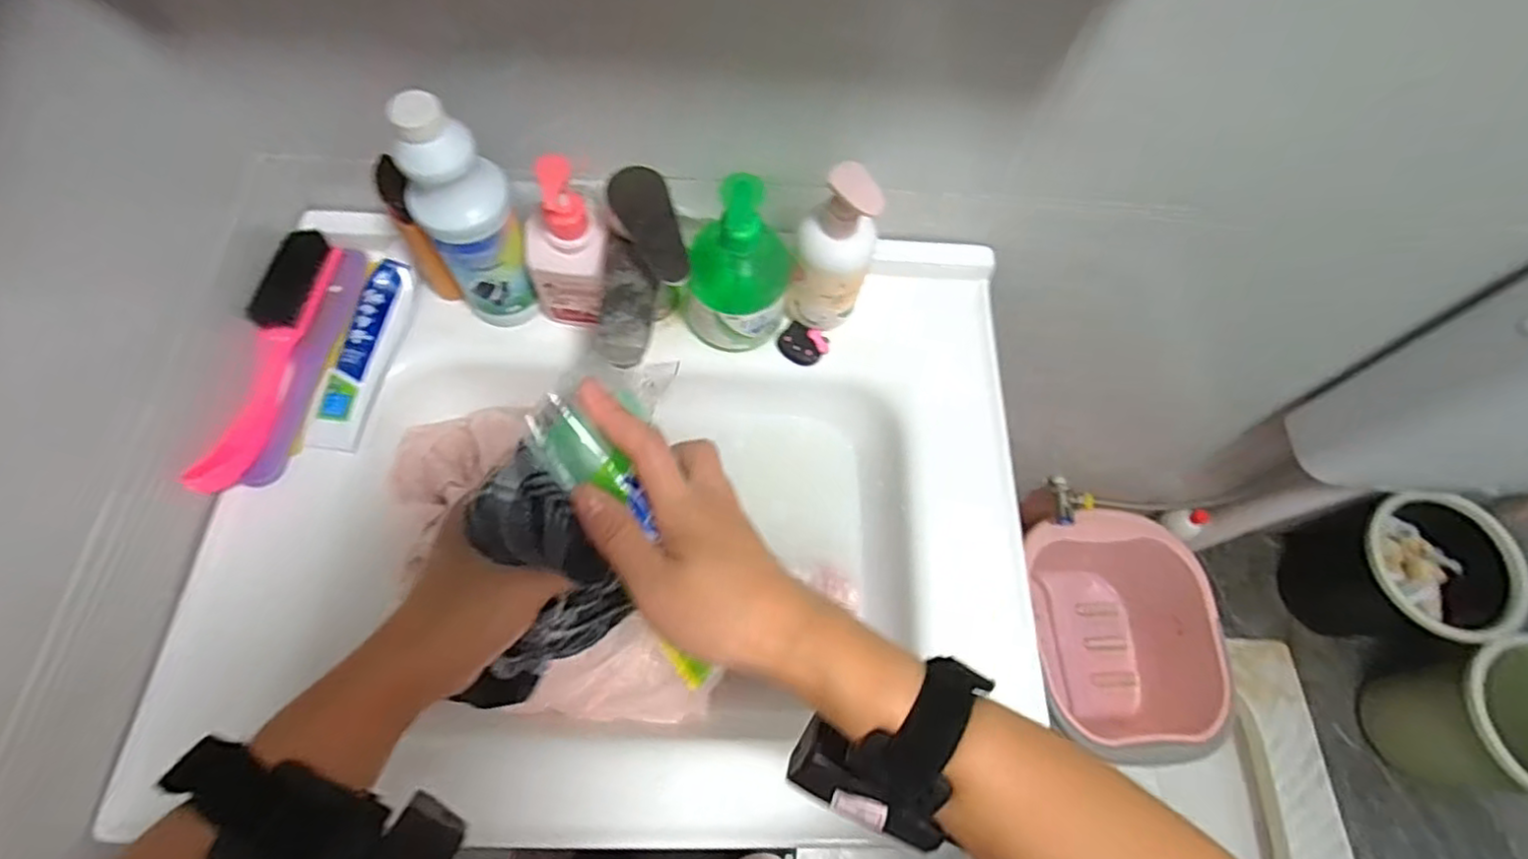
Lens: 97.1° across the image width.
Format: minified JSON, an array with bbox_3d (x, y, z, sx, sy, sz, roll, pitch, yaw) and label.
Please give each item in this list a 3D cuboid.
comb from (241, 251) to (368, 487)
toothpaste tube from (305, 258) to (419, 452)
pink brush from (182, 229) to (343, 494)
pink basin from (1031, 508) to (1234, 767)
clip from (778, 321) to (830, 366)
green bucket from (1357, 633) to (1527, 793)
[{"bbox_3d":[-0.359,-0.055,0.537,0.022,0.018,0.207,8,65,0],"label":"comb"},{"bbox_3d":[-0.316,-0.064,0.536,0.037,0.035,0.157,13,65,3],"label":"toothpaste tube"},{"bbox_3d":[-0.386,-0.057,0.524,0.038,0.032,0.225,7,65,0],"label":"pink brush"},{"bbox_3d":[0.604,0.370,1.191,0.281,0.264,0.389,-1,65,-4],"label":"pink basin"},{"bbox_3d":[0.034,-0.074,0.584,0.042,0.011,0.032,22,66,7],"label":"clip"},{"bbox_3d":[1.261,0.504,1.160,0.255,0.282,0.243,1,65,-3],"label":"green bucket"}]

